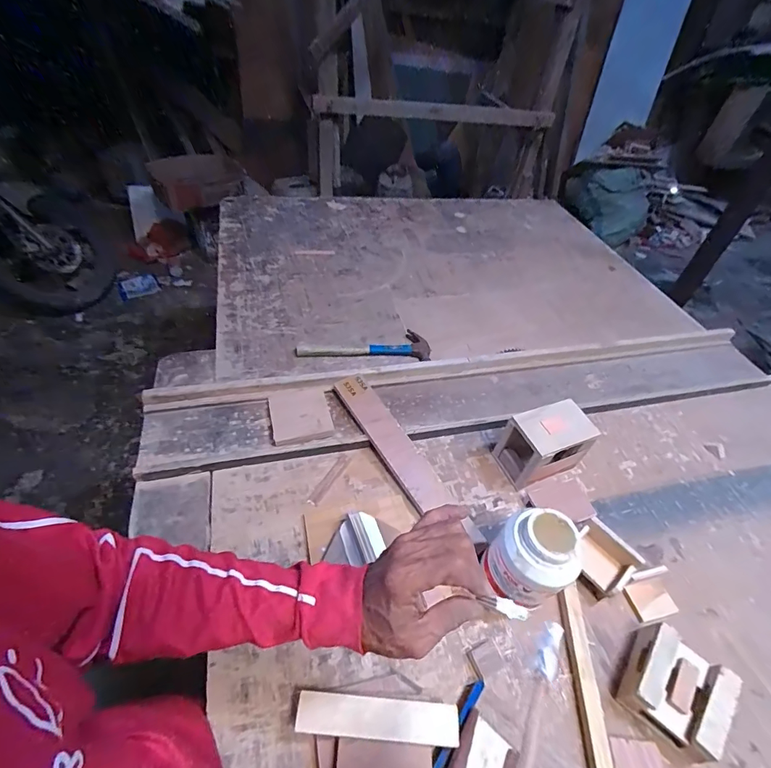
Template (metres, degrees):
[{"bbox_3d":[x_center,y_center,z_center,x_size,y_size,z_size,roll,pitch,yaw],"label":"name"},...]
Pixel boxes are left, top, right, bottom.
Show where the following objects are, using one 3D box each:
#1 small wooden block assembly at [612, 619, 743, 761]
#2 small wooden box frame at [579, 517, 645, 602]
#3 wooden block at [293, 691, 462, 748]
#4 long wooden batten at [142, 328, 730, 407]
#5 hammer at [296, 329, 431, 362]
[{"bbox_3d":[0.355,0.372,0.501,0.101,0.055,0.105,34,53,22],"label":"small wooden block assembly"},{"bbox_3d":[0.311,0.254,0.595,0.080,0.059,0.086,-26,56,-26],"label":"small wooden box frame"},{"bbox_3d":[-0.008,0.365,0.444,0.175,0.008,0.036,6,48,-1],"label":"wooden block"},{"bbox_3d":[0.196,-0.043,0.851,1.270,0.028,0.041,-6,49,-12],"label":"long wooden batten"},{"bbox_3d":[-0.046,-0.091,0.890,0.281,0.026,0.099,0,48,-7],"label":"hammer"}]

